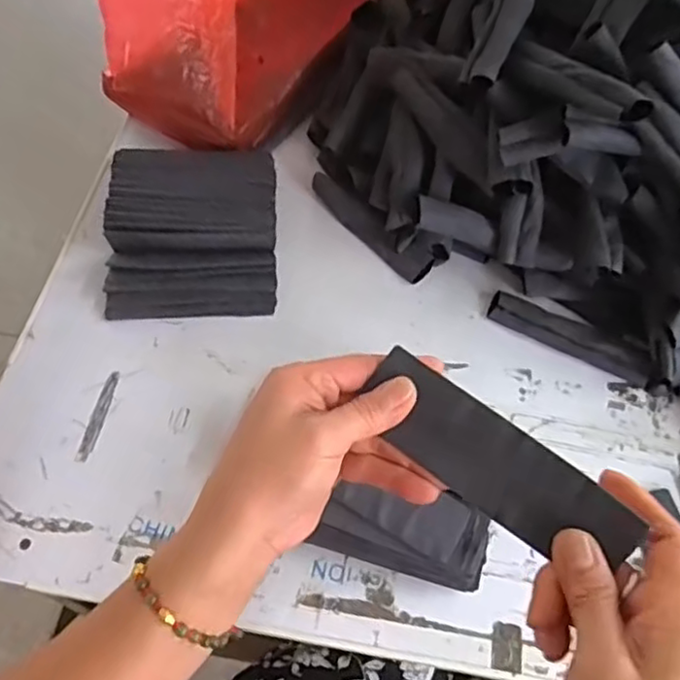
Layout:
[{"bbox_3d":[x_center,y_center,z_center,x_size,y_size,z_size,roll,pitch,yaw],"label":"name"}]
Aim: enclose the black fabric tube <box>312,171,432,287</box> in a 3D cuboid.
[{"bbox_3d":[0.027,-0.115,0.646,0.152,0.021,0.031,41,65,17],"label":"black fabric tube"}]

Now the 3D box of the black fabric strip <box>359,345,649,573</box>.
[{"bbox_3d":[0.076,0.062,0.329,0.145,0.006,0.044,36,95,15],"label":"black fabric strip"}]

